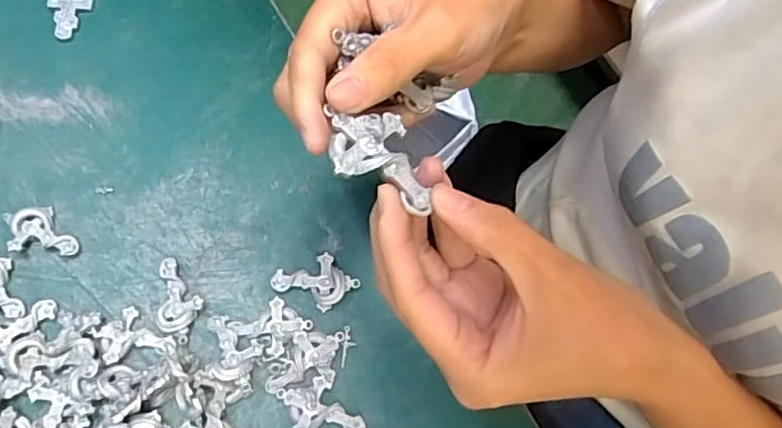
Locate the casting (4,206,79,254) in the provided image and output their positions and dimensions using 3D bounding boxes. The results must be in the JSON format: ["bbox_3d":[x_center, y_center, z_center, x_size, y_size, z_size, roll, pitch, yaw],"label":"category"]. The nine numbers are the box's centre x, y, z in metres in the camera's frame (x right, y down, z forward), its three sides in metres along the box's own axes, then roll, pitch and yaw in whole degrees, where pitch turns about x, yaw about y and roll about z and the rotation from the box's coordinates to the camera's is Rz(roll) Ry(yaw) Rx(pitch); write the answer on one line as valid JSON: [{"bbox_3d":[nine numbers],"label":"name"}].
[{"bbox_3d":[-0.215,0.010,0.364,0.044,0.011,0.029,4,71,2],"label":"casting"}]

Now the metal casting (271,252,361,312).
[{"bbox_3d":[-0.045,0.039,0.355,0.047,0.011,0.031,24,73,8],"label":"metal casting"}]

